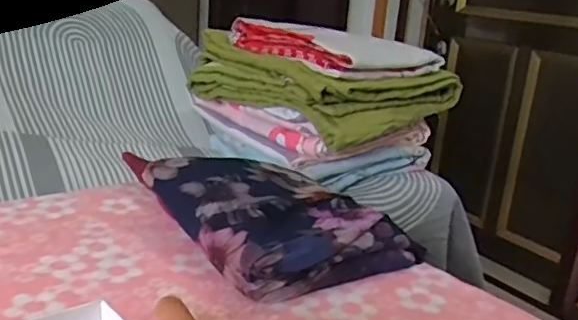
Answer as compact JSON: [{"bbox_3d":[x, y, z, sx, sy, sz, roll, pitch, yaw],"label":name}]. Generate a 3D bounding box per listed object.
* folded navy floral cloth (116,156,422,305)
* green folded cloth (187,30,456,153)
[{"bbox_3d":[-0.017,0.051,0.608,0.200,0.061,0.228,-10,23,-34],"label":"folded navy floral cloth"},{"bbox_3d":[0.064,-0.170,1.255,0.388,0.112,0.485,-7,19,-37],"label":"green folded cloth"}]

